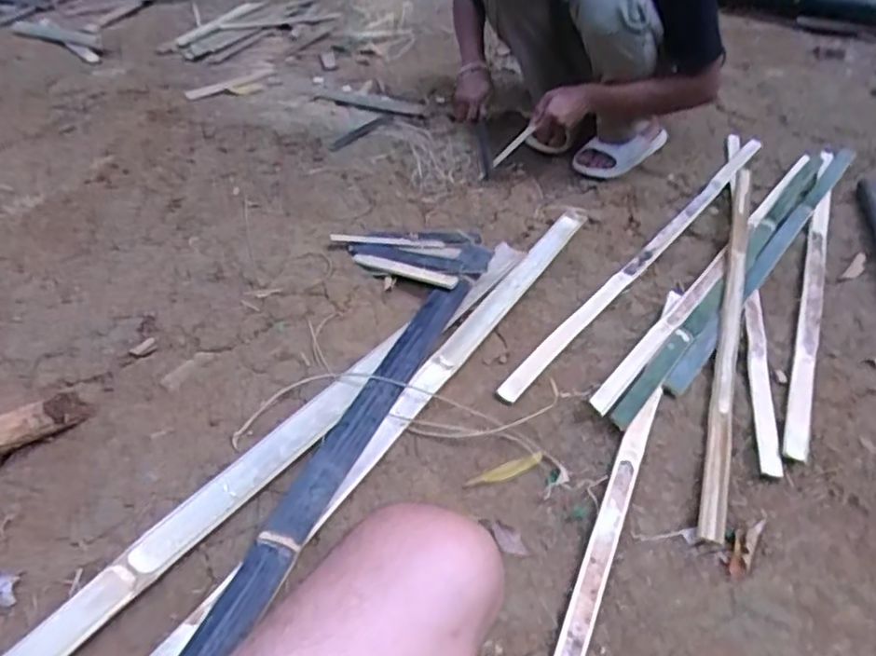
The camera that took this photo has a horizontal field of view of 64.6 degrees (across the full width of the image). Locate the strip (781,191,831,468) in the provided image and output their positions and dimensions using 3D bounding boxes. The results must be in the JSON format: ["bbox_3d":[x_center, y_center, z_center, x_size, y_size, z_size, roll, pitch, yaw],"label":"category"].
[{"bbox_3d":[0.657,-0.053,1.217,0.035,0.015,0.783,19,42,17],"label":"strip"}]

